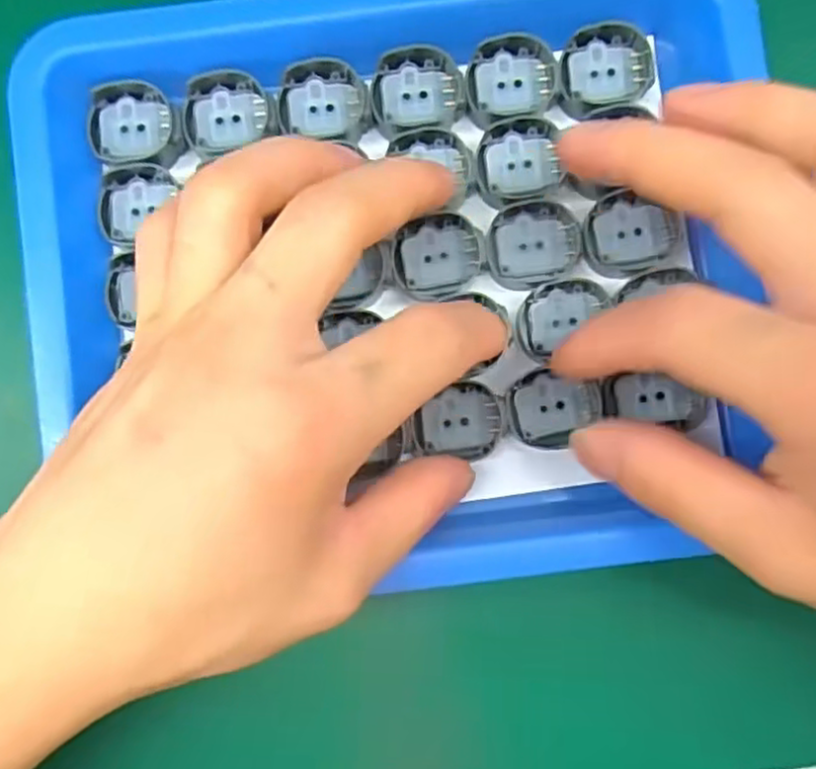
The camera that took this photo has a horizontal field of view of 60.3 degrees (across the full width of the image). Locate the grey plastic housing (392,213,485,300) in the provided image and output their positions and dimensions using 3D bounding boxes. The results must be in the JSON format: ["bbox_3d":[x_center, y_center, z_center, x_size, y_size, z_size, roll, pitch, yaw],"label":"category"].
[{"bbox_3d":[0.009,-0.039,0.217,0.028,0.006,0.024,-23,86,-1],"label":"grey plastic housing"}]

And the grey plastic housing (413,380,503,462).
[{"bbox_3d":[0.015,0.011,0.214,0.026,0.004,0.022,-2,86,0],"label":"grey plastic housing"}]

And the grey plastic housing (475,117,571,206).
[{"bbox_3d":[0.034,-0.069,0.218,0.027,0.005,0.026,0,86,0],"label":"grey plastic housing"}]

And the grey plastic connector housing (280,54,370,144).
[{"bbox_3d":[-0.026,-0.089,0.219,0.026,0.006,0.025,7,86,1],"label":"grey plastic connector housing"}]

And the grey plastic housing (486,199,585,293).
[{"bbox_3d":[0.039,-0.044,0.215,0.029,0.004,0.026,-15,86,-1],"label":"grey plastic housing"}]

